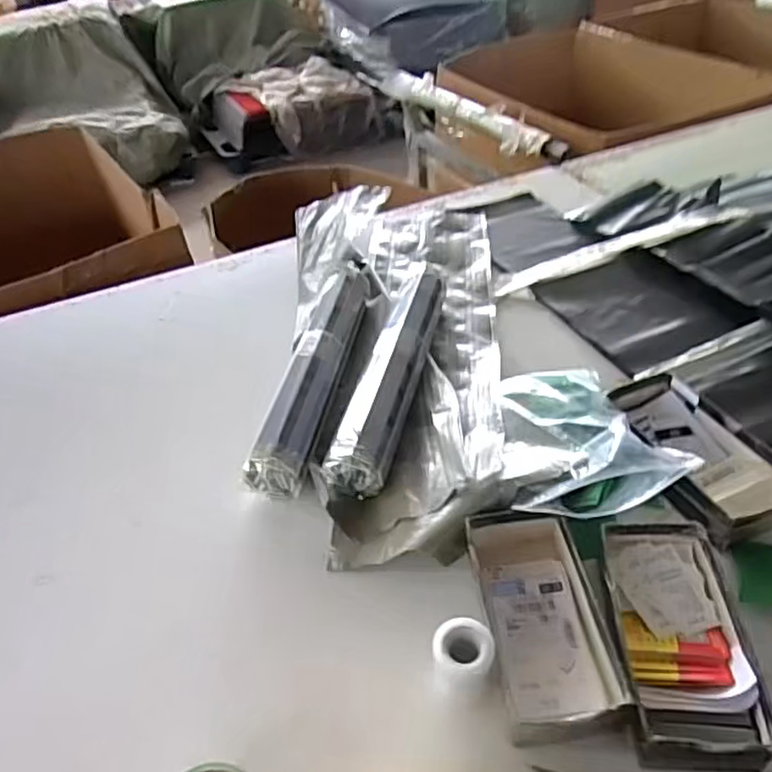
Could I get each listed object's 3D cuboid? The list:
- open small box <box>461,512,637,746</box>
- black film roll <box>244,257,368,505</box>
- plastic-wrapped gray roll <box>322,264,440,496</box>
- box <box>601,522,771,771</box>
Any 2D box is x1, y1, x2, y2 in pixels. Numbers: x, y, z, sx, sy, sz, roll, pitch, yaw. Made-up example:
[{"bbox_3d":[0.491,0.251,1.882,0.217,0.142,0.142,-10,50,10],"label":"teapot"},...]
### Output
[{"bbox_3d":[0.152,0.228,0.641,0.117,0.056,0.228,-6,40,-1],"label":"open small box"},{"bbox_3d":[-0.098,-0.038,0.949,0.078,0.074,0.477,4,41,11],"label":"black film roll"},{"bbox_3d":[0.013,-0.024,0.916,0.075,0.076,0.447,7,42,15],"label":"plastic-wrapped gray roll"},{"bbox_3d":[0.271,0.226,0.615,0.131,0.045,0.245,0,40,7],"label":"box"}]

